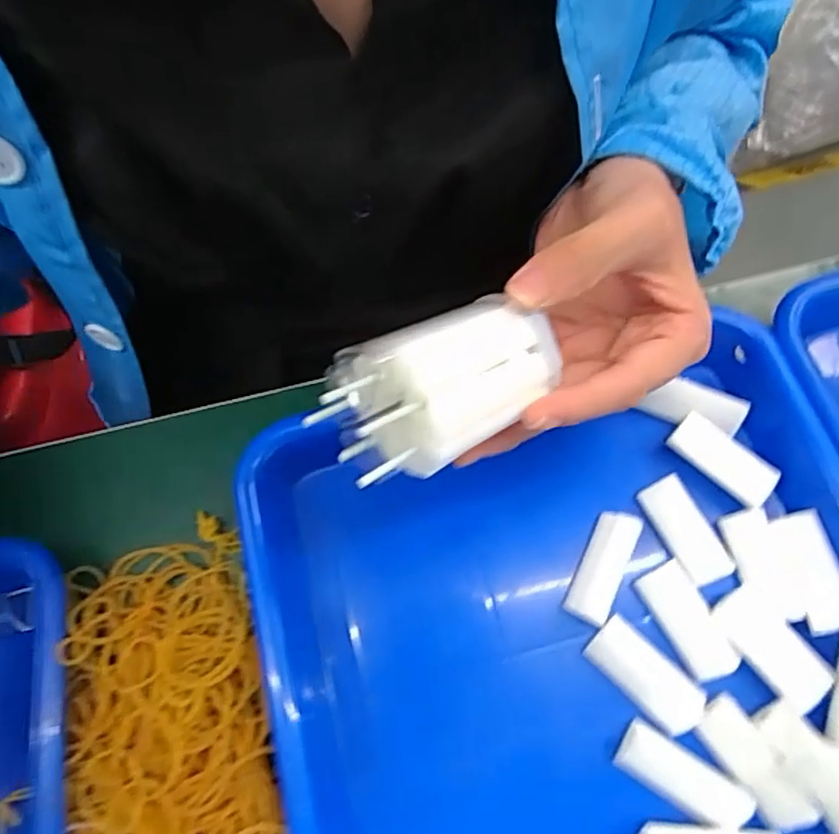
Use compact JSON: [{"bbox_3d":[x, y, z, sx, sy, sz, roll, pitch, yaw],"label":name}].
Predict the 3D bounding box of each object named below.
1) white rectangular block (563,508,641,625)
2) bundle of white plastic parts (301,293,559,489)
[{"bbox_3d":[0.078,0.064,0.262,0.016,0.017,0.046,22,73,11],"label":"white rectangular block"},{"bbox_3d":[0.004,-0.007,0.180,0.069,0.030,0.037,-28,88,-30],"label":"bundle of white plastic parts"}]

